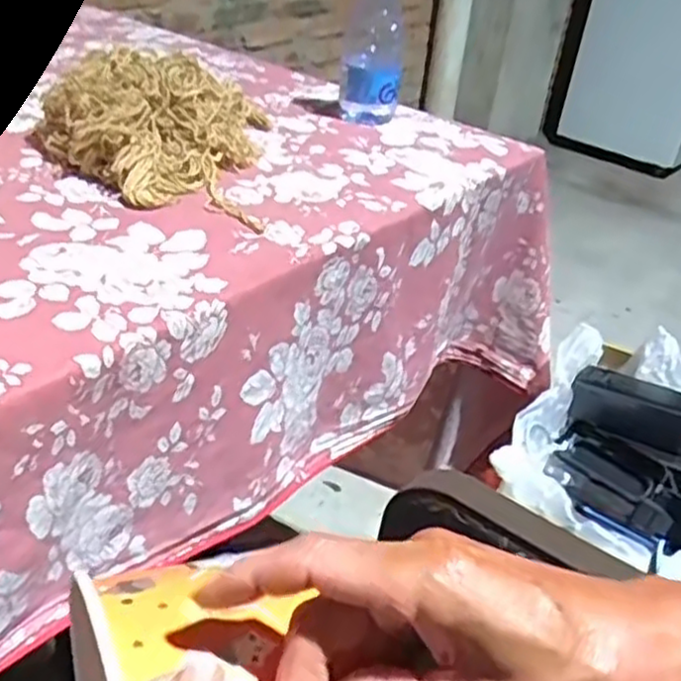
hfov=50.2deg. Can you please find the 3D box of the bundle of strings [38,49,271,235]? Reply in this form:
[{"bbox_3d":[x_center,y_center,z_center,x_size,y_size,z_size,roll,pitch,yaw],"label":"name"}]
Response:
[{"bbox_3d":[-0.170,-0.194,0.634,0.203,0.079,0.240,1,34,-8],"label":"bundle of strings"}]

